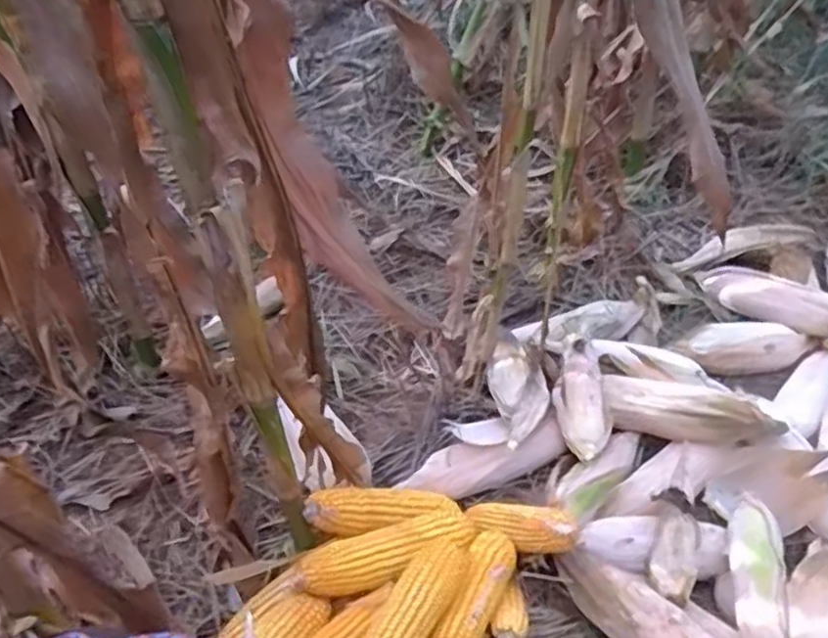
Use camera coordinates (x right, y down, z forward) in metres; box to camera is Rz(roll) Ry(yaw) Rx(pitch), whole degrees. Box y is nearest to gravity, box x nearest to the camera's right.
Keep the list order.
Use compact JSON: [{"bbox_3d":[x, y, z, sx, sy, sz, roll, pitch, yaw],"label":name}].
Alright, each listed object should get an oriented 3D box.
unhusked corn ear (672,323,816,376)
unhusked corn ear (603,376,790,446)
[{"bbox_3d":[0.493,0.035,1.049,0.206,0.050,0.067,-4,43,-1],"label":"unhusked corn ear"},{"bbox_3d":[0.362,0.119,0.926,0.219,0.049,0.072,10,45,14],"label":"unhusked corn ear"}]

